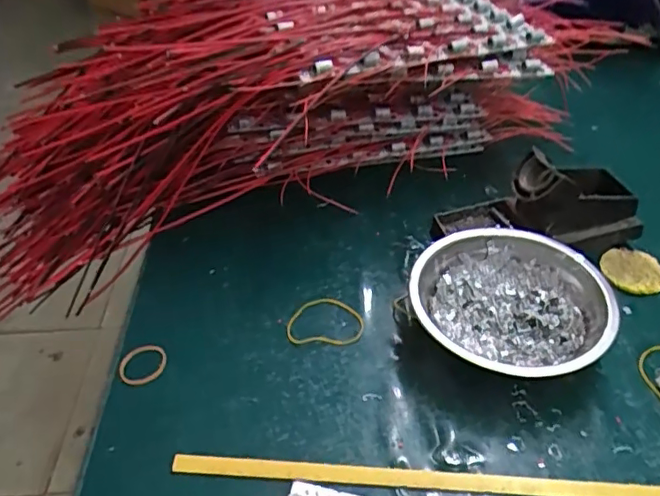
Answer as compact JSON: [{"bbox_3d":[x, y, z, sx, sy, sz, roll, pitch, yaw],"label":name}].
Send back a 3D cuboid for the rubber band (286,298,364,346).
[{"bbox_3d":[-0.003,0.051,0.400,0.053,0.004,0.041,2,41,3],"label":"rubber band"}]

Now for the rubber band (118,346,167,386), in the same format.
[{"bbox_3d":[-0.122,0.076,0.373,0.026,0.005,0.031,9,42,11],"label":"rubber band"}]

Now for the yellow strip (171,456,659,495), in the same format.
[{"bbox_3d":[0.069,0.129,0.310,0.309,0.004,0.013,2,41,3],"label":"yellow strip"}]

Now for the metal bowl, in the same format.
[{"bbox_3d":[0.118,0.041,0.381,0.123,0.041,0.122,0,41,0],"label":"metal bowl"}]

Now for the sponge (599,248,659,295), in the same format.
[{"bbox_3d":[0.231,0.017,0.432,0.050,0.006,0.044,-3,41,-3],"label":"sponge"}]

